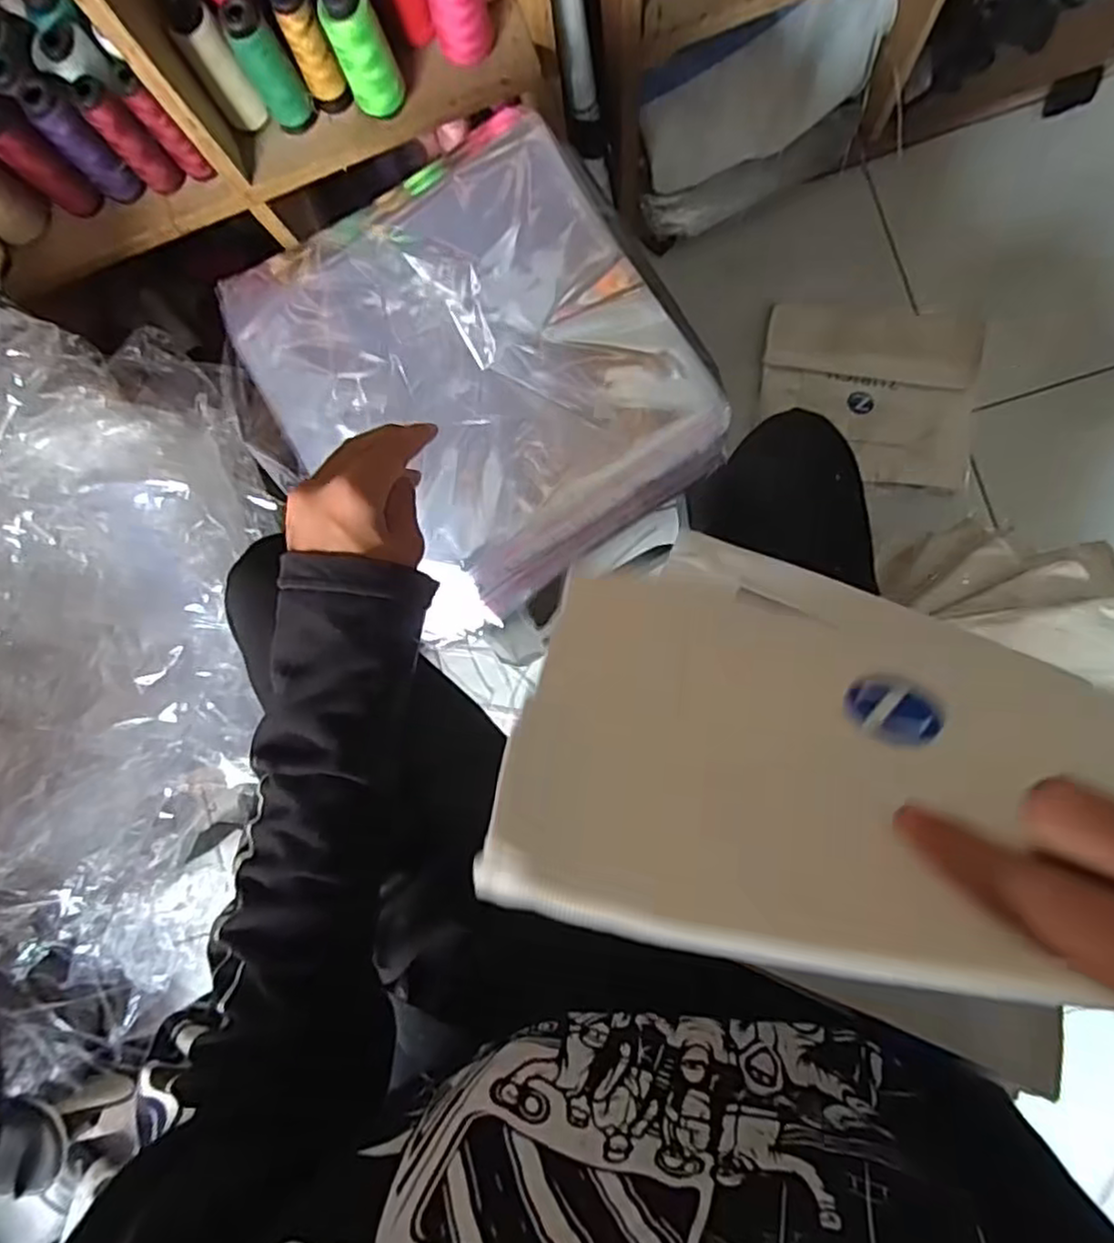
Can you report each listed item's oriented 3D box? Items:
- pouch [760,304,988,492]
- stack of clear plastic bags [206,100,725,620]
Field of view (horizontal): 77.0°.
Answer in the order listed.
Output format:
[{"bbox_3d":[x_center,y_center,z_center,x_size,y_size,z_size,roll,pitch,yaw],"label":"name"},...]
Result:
[{"bbox_3d":[0.429,-0.321,0.970,0.279,0.035,0.242,10,88,6],"label":"pouch"},{"bbox_3d":[-0.058,-0.196,0.544,0.278,0.062,0.329,-35,84,3],"label":"stack of clear plastic bags"}]

